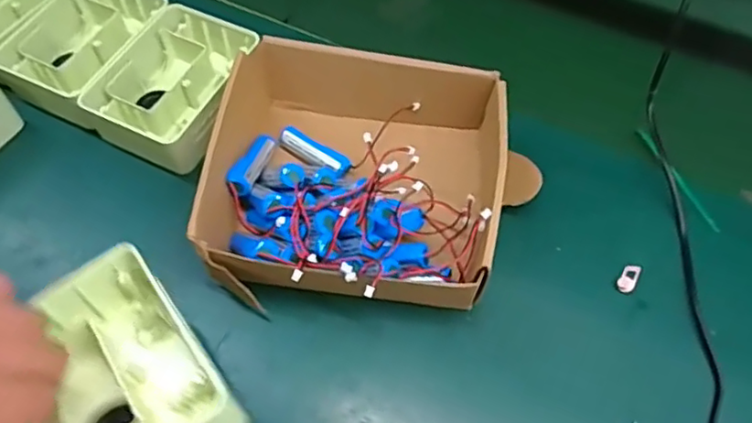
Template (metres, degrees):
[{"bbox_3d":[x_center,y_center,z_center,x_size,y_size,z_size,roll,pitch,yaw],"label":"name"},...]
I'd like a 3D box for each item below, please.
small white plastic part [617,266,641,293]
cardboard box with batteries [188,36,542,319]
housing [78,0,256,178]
[{"bbox_3d":[0.198,0.052,0.474,0.012,0.006,0.026,26,62,15],"label":"small white plastic part"},{"bbox_3d":[-0.004,-0.024,0.480,0.236,0.082,0.203,6,58,3],"label":"cardboard box with batteries"},{"bbox_3d":[-0.180,-0.111,0.553,0.119,0.049,0.152,22,60,13],"label":"housing"}]

